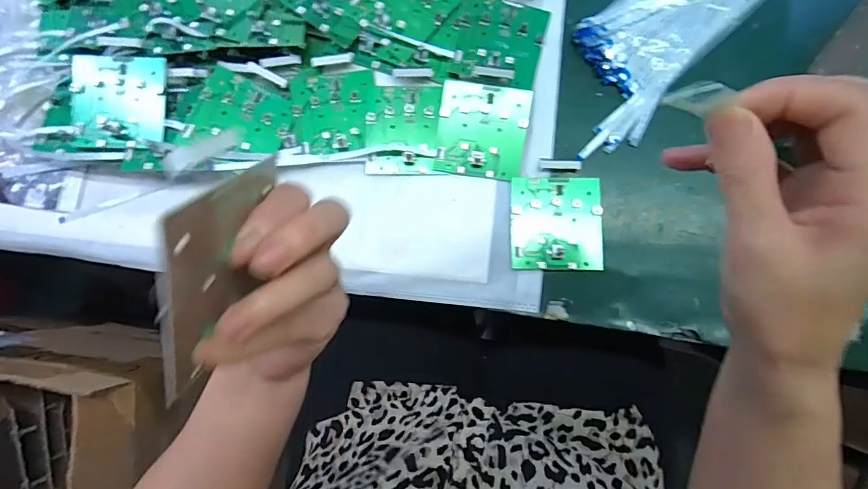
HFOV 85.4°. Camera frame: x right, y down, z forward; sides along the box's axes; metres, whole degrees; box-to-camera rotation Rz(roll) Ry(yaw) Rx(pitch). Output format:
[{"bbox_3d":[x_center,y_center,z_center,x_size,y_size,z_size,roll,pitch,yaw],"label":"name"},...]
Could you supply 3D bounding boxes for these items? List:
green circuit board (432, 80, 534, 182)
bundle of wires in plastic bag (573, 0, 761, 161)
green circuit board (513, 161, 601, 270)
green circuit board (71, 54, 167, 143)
[{"bbox_3d":[0.042,-0.099,0.409,0.076,0.009,0.078,8,85,5],"label":"green circuit board"},{"bbox_3d":[0.231,-0.223,0.405,0.098,0.029,0.324,44,89,7],"label":"bundle of wires in plastic bag"},{"bbox_3d":[0.105,-0.025,0.401,0.075,0.004,0.093,0,85,5],"label":"green circuit board"},{"bbox_3d":[-0.270,-0.126,0.405,0.077,0.009,0.072,4,88,-2],"label":"green circuit board"}]

